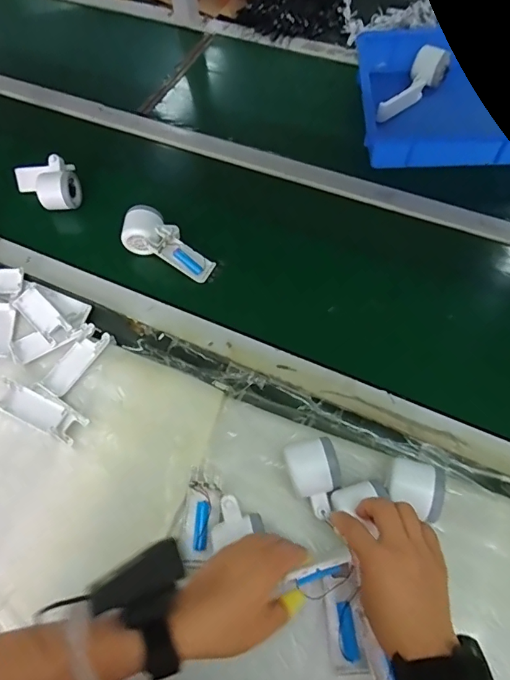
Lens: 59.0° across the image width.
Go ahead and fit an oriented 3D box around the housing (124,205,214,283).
[{"bbox_3d":[-0.132,-0.139,0.687,0.150,0.052,0.066,36,62,4],"label":"housing"}]

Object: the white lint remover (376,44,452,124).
[{"bbox_3d":[0.278,-0.459,0.821,0.179,0.050,0.053,-45,66,-6],"label":"white lint remover"}]

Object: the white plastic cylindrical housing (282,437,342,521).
[{"bbox_3d":[0.067,0.153,0.505,0.057,0.052,0.082,-16,62,-4],"label":"white plastic cylindrical housing"}]

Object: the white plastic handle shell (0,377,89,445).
[{"bbox_3d":[-0.272,0.090,0.579,0.122,0.030,0.048,21,59,13],"label":"white plastic handle shell"}]

